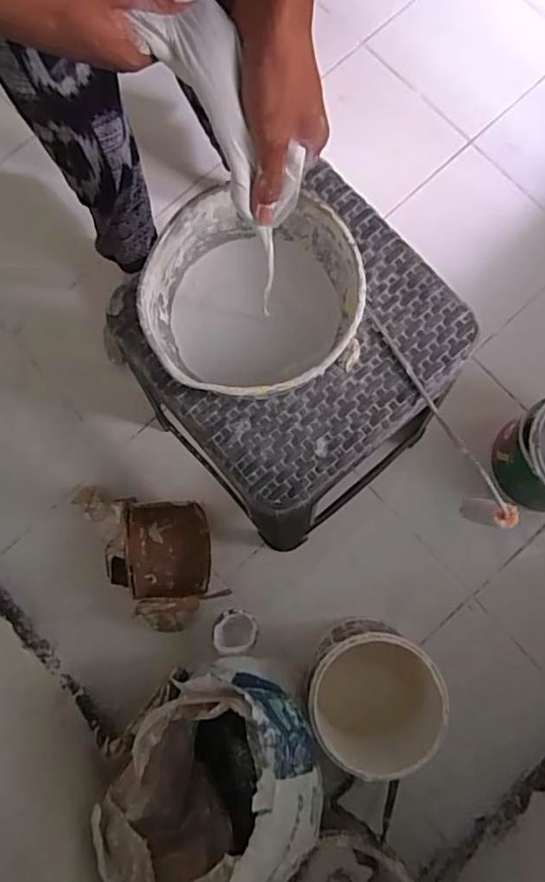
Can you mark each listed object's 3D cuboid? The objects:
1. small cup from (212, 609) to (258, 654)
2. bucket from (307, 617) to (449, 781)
[{"bbox_3d":[-0.058,0.303,0.890,0.064,0.077,0.063,0,81,2],"label":"small cup"},{"bbox_3d":[0.140,0.362,0.812,0.173,0.177,0.179,0,81,2],"label":"bucket"}]

